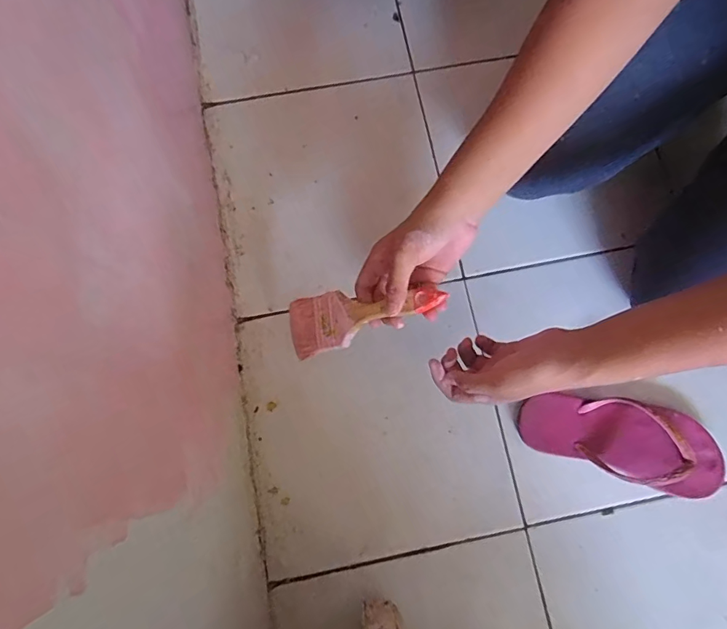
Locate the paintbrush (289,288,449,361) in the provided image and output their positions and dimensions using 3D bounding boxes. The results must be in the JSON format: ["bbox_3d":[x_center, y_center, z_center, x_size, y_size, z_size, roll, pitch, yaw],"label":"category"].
[{"bbox_3d":[-0.010,0.000,0.482,0.193,0.011,0.062,-15,76,37],"label":"paintbrush"}]

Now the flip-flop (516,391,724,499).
[{"bbox_3d":[0.297,0.140,0.527,0.231,0.044,0.093,15,79,2],"label":"flip-flop"}]

